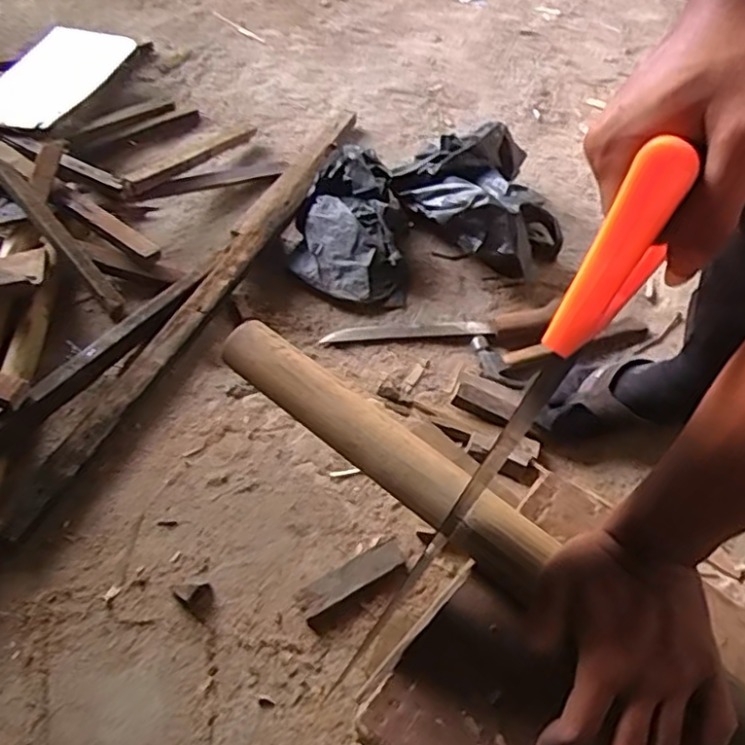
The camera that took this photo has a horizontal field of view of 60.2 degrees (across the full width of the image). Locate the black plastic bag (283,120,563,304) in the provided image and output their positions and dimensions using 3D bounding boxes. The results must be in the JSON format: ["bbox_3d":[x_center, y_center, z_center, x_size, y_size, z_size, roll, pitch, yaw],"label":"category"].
[{"bbox_3d":[0.075,-0.253,0.975,0.392,0.108,0.309,0,54,2],"label":"black plastic bag"}]

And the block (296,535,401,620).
[{"bbox_3d":[-0.023,0.212,0.661,0.116,0.022,0.032,-28,58,-17],"label":"block"}]

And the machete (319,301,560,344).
[{"bbox_3d":[0.093,-0.063,0.893,0.322,0.029,0.041,-4,54,-1],"label":"machete"}]

